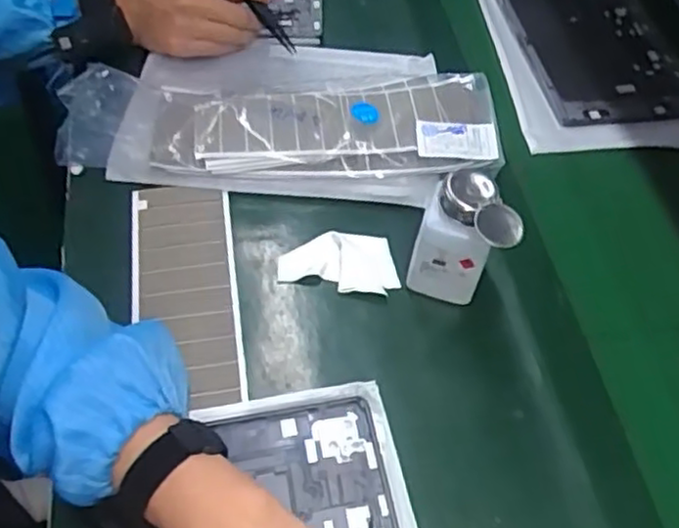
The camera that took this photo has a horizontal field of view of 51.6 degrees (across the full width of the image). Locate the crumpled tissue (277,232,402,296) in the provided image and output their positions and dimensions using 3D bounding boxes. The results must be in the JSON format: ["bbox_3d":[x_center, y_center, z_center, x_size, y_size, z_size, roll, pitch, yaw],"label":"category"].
[{"bbox_3d":[0.000,-0.003,0.563,0.094,0.012,0.052,6,55,1],"label":"crumpled tissue"}]

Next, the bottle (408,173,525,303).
[{"bbox_3d":[0.091,-0.015,0.517,0.069,0.106,0.048,25,58,13],"label":"bottle"}]

